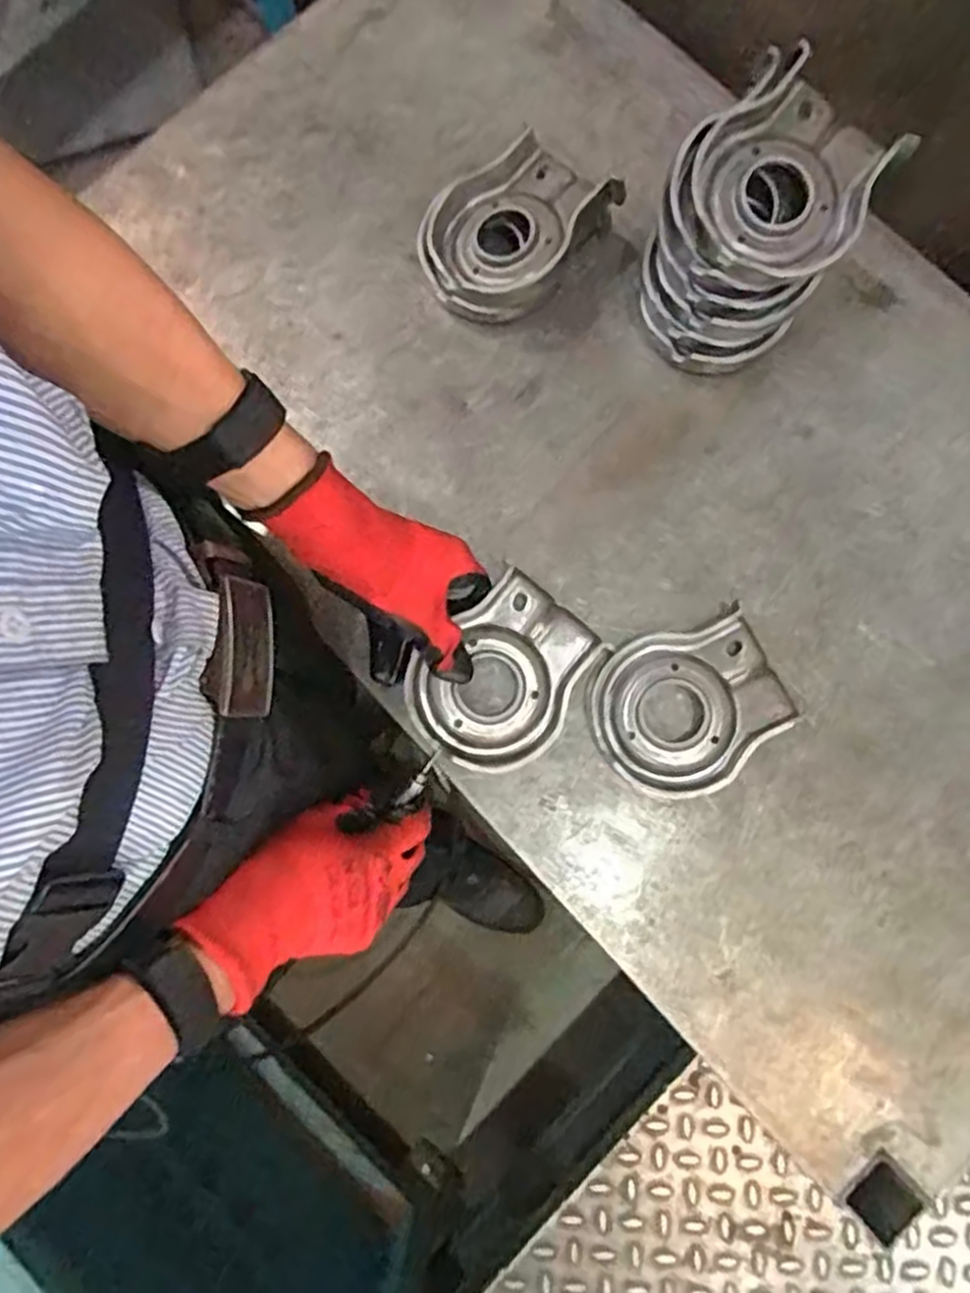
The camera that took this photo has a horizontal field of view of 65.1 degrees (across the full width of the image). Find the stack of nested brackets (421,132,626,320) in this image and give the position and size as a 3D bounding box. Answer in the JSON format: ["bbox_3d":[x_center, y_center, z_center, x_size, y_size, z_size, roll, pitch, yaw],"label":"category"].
[{"bbox_3d":[0.016,-0.304,0.550,0.114,0.047,0.129,36,82,7],"label":"stack of nested brackets"}]

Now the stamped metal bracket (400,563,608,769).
[{"bbox_3d":[0.014,0.020,0.490,0.121,0.027,0.093,-43,82,-7],"label":"stamped metal bracket"}]

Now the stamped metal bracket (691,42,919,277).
[{"bbox_3d":[0.186,-0.287,0.467,0.108,0.038,0.131,37,84,7],"label":"stamped metal bracket"}]

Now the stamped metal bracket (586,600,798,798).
[{"bbox_3d":[0.132,0.040,0.494,0.123,0.027,0.098,-23,80,-3],"label":"stamped metal bracket"}]

